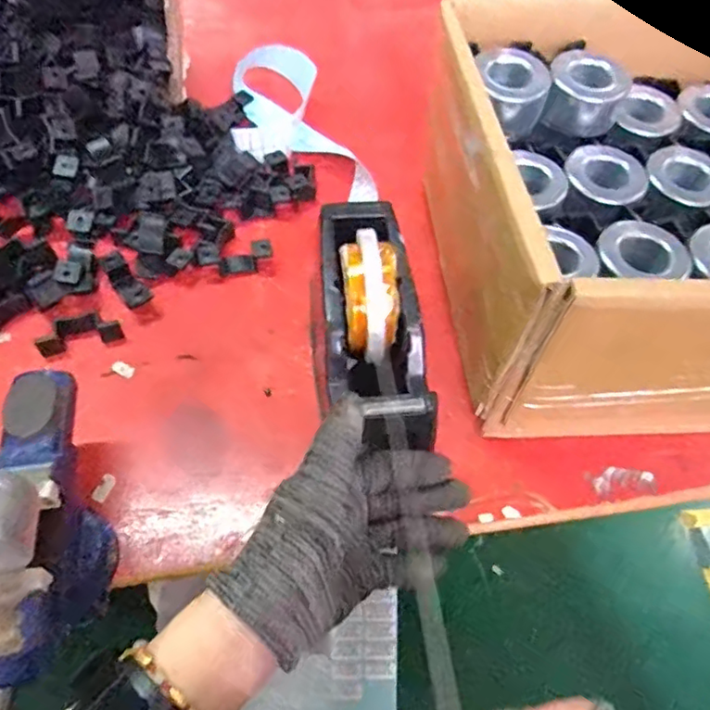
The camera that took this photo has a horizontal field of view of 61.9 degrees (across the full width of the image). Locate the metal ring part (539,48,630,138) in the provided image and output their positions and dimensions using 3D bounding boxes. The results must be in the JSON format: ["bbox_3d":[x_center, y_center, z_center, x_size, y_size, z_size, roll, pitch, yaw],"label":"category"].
[{"bbox_3d":[0.181,-0.206,0.469,0.060,0.039,0.059,2,57,-3],"label":"metal ring part"}]

